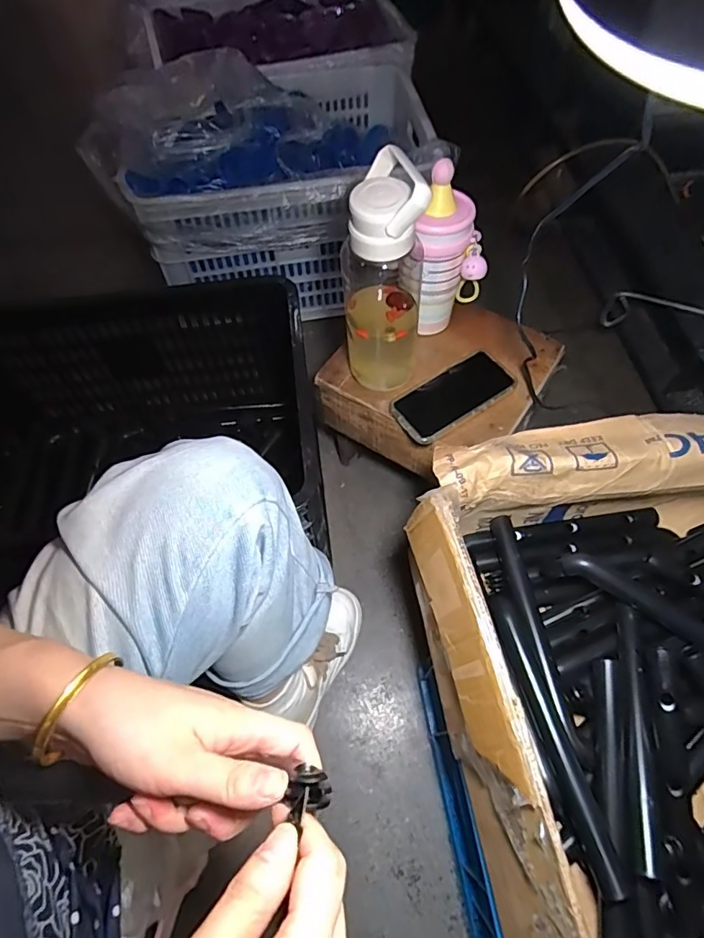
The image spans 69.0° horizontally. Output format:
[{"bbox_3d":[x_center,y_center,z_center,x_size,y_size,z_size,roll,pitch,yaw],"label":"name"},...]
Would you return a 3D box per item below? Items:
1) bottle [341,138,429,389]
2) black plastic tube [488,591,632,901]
[{"bbox_3d":[0.035,-0.214,0.604,0.083,0.286,0.094,2,62,2],"label":"bottle"},{"bbox_3d":[0.175,0.230,0.455,0.028,0.034,0.236,-15,63,-6],"label":"black plastic tube"}]

